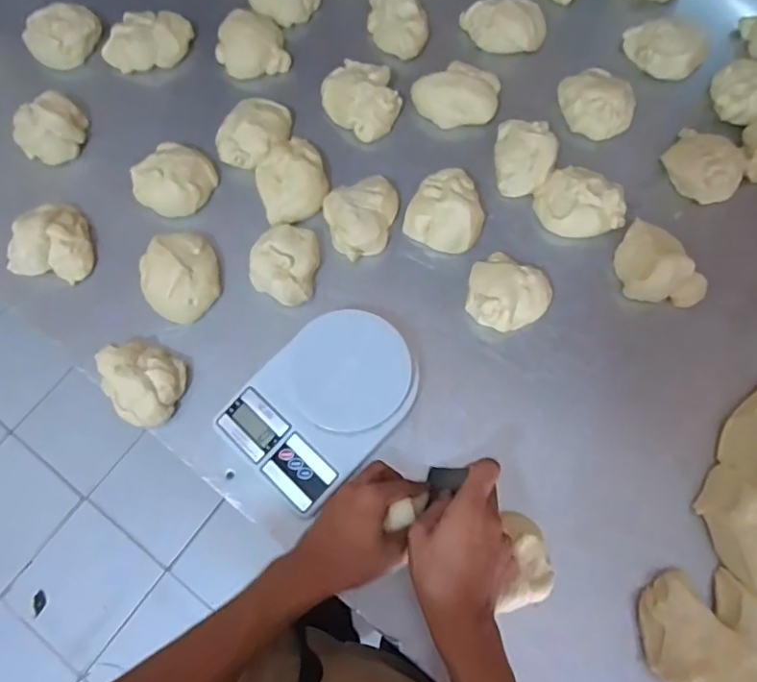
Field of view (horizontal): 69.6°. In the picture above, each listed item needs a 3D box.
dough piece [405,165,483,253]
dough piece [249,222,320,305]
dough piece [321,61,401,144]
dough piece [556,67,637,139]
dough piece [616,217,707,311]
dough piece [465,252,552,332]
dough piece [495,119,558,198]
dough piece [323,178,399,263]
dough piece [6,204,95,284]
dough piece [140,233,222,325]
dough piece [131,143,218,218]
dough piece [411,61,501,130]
[{"bbox_3d":[0.087,-0.161,0.674,0.090,0.047,0.092,0,71,0],"label":"dough piece"},{"bbox_3d":[-0.112,-0.094,0.654,0.077,0.044,0.096,12,71,5],"label":"dough piece"},{"bbox_3d":[-0.020,-0.328,0.733,0.094,0.045,0.111,-42,76,-13],"label":"dough piece"},{"bbox_3d":[0.296,-0.319,0.729,0.088,0.046,0.097,-17,72,-6],"label":"dough piece"},{"bbox_3d":[0.330,-0.087,0.651,0.076,0.051,0.117,-29,73,-9],"label":"dough piece"},{"bbox_3d":[0.149,-0.052,0.645,0.092,0.052,0.085,0,71,0],"label":"dough piece"},{"bbox_3d":[0.189,-0.238,0.698,0.075,0.045,0.105,6,71,2],"label":"dough piece"},{"bbox_3d":[-0.015,-0.153,0.673,0.095,0.049,0.093,-17,72,-6],"label":"dough piece"},{"bbox_3d":[-0.398,-0.126,0.669,0.092,0.049,0.097,9,71,3],"label":"dough piece"},{"bbox_3d":[-0.235,-0.076,0.648,0.089,0.045,0.103,-17,72,-6],"label":"dough piece"},{"bbox_3d":[-0.259,-0.205,0.695,0.082,0.049,0.098,35,75,11],"label":"dough piece"},{"bbox_3d":[0.104,-0.330,0.732,0.110,0.044,0.083,16,72,6],"label":"dough piece"}]

